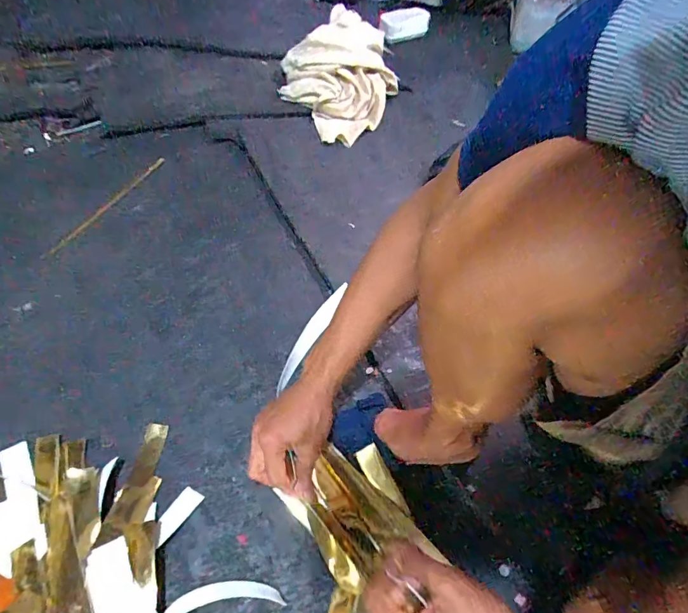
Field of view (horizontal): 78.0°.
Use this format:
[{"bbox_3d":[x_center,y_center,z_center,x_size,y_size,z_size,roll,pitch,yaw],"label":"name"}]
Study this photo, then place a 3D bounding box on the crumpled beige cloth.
[{"bbox_3d":[-0.005,-0.511,0.928,0.245,0.157,0.331,6,53,1],"label":"crumpled beige cloth"}]

